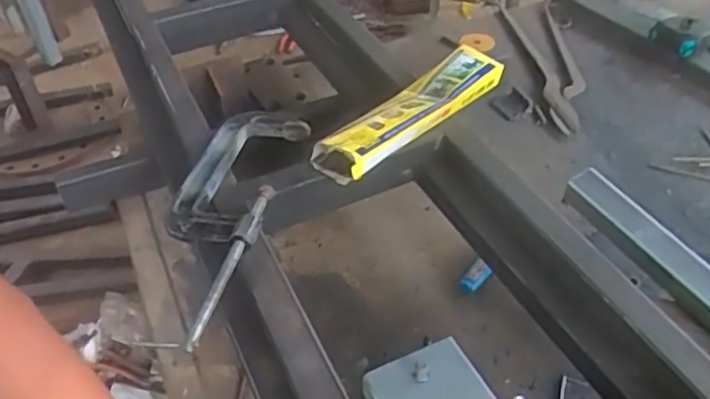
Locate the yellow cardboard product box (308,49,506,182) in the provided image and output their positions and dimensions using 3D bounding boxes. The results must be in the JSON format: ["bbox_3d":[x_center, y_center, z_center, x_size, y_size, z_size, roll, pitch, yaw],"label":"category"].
[{"bbox_3d":[0.077,-0.121,0.861,0.078,0.040,0.313,32,53,33],"label":"yellow cardboard product box"}]

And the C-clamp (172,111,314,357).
[{"bbox_3d":[-0.163,0.011,0.740,0.125,0.028,0.354,8,43,12],"label":"C-clamp"}]

